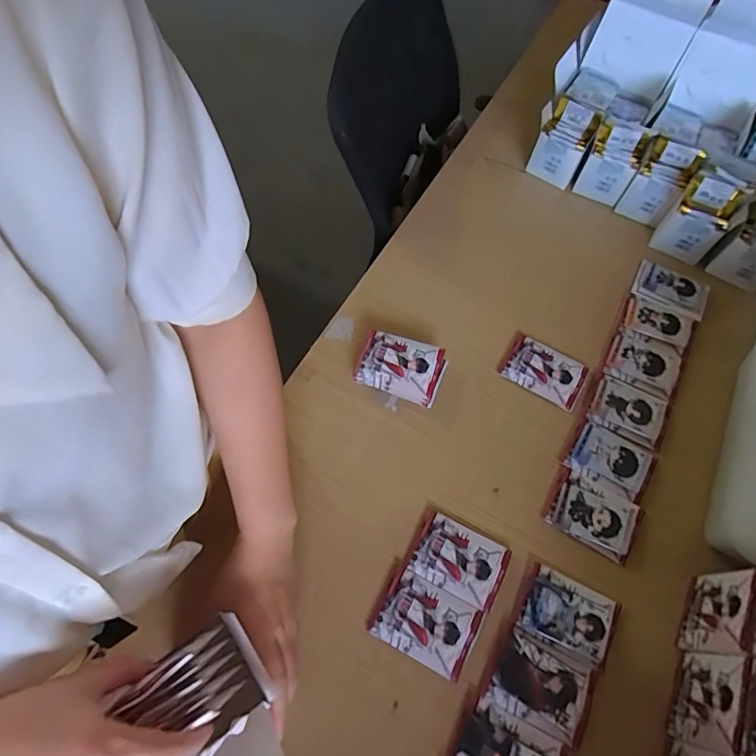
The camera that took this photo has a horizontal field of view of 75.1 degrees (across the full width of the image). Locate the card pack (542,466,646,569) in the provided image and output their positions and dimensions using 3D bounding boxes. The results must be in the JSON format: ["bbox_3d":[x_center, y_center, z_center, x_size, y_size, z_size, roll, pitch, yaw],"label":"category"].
[{"bbox_3d":[0.252,0.158,0.573,0.101,0.017,0.074,30,66,11],"label":"card pack"}]

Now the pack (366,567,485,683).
[{"bbox_3d":[0.051,0.256,0.516,0.102,0.008,0.073,27,66,10],"label":"pack"}]

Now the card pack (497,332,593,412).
[{"bbox_3d":[0.224,-0.012,0.656,0.107,0.004,0.074,31,67,12],"label":"card pack"}]

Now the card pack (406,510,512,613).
[{"bbox_3d":[0.090,0.202,0.546,0.099,0.007,0.071,26,66,9],"label":"card pack"}]

